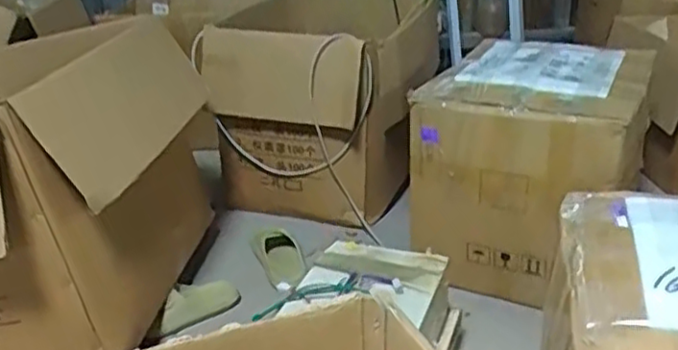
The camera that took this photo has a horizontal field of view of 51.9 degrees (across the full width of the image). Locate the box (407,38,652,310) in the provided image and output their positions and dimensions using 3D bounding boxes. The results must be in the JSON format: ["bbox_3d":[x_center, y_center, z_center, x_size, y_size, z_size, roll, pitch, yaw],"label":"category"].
[{"bbox_3d":[0.453,-0.035,1.576,0.425,0.423,0.488,8,27,33],"label":"box"}]

